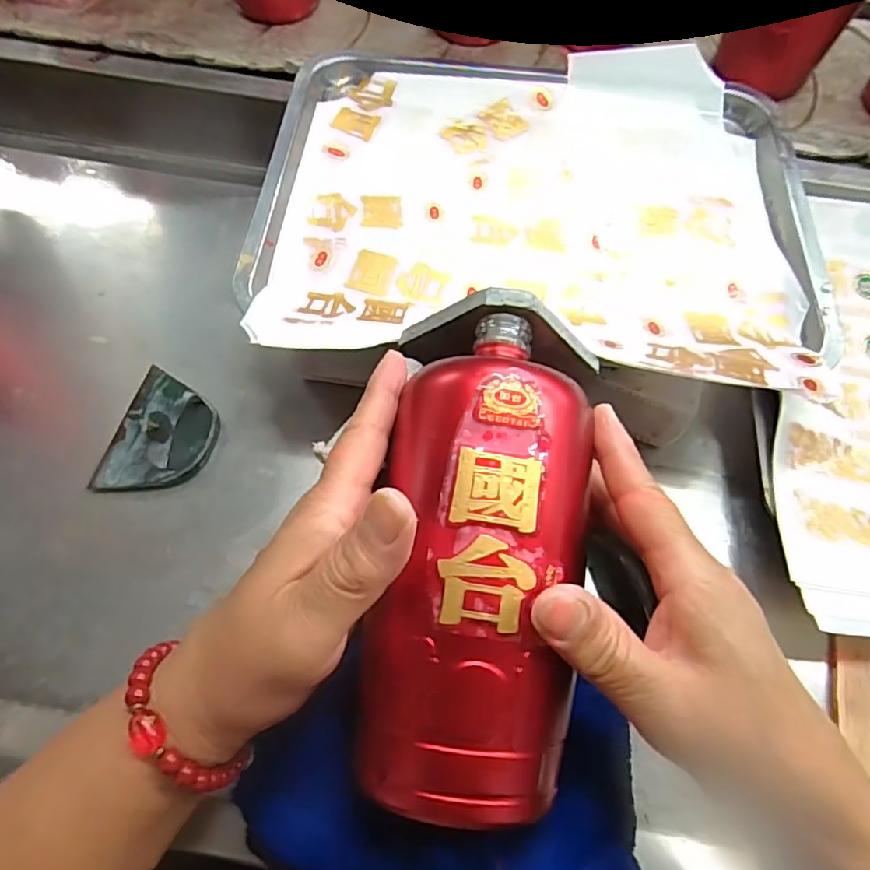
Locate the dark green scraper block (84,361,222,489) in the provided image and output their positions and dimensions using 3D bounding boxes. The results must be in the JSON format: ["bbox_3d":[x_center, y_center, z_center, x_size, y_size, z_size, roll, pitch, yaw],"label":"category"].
[{"bbox_3d":[-0.165,0.000,0.362,0.059,0.011,0.080,13,67,4],"label":"dark green scraper block"}]

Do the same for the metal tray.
[{"bbox_3d":[0.065,-0.151,0.376,0.340,0.033,0.274,6,63,1],"label":"metal tray"}]

